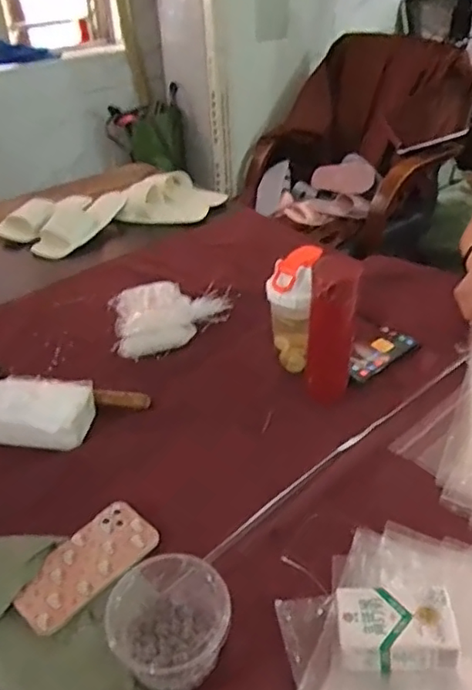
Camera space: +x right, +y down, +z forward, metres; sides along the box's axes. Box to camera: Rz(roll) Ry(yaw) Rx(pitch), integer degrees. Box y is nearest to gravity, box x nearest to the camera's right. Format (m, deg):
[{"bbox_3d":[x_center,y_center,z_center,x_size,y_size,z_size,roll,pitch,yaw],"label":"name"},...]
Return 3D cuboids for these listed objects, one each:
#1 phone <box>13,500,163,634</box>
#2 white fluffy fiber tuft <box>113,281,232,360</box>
[{"bbox_3d":[-0.173,0.252,0.683,0.082,0.017,0.169,30,45,32],"label":"phone"},{"bbox_3d":[-0.111,-0.051,1.071,0.217,0.061,0.161,-9,38,-7],"label":"white fluffy fiber tuft"}]

